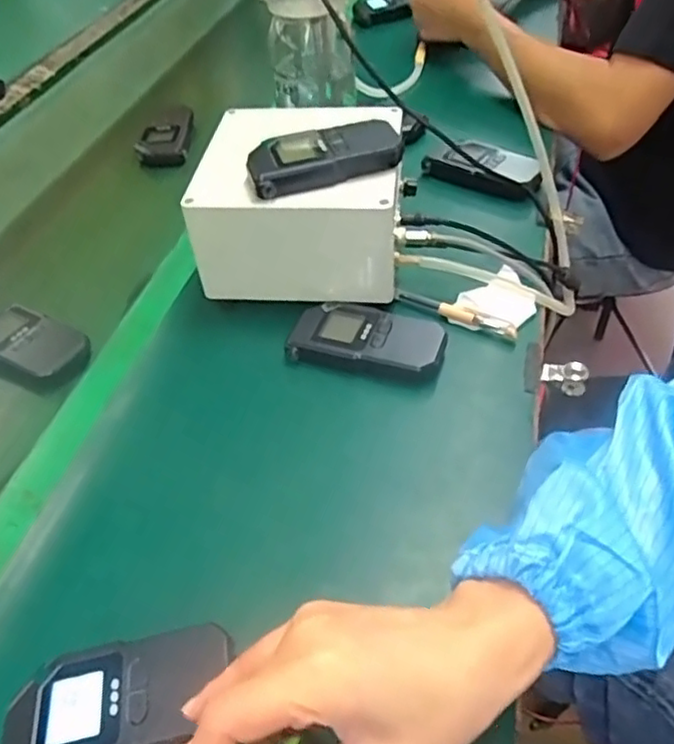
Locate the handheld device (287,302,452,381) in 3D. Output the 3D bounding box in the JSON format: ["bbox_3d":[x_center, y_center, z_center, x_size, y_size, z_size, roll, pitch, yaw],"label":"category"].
[{"bbox_3d":[0.025,-0.024,0.511,0.117,0.022,0.060,10,49,13],"label":"handheld device"}]

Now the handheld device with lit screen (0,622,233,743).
[{"bbox_3d":[-0.110,0.171,0.334,0.113,0.031,0.058,-13,48,-8],"label":"handheld device with lit screen"}]

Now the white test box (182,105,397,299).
[{"bbox_3d":[-0.027,-0.142,0.558,0.153,0.109,0.164,2,47,6],"label":"white test box"}]

